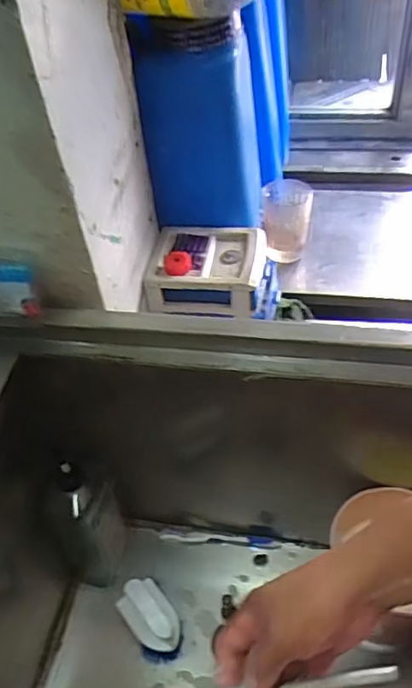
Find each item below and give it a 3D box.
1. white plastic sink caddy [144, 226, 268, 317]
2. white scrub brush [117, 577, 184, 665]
[{"bbox_3d":[0.003,-0.111,0.852,0.163,0.059,0.141,5,47,10],"label":"white plastic sink caddy"},{"bbox_3d":[-0.073,0.366,0.767,0.061,0.066,0.094,-28,50,-20],"label":"white scrub brush"}]

